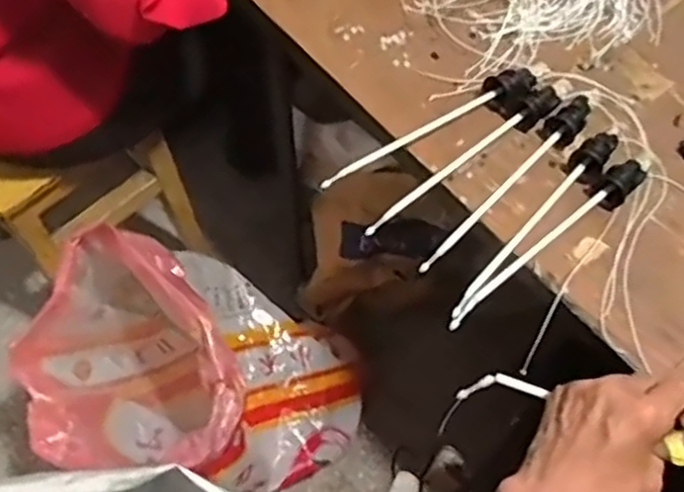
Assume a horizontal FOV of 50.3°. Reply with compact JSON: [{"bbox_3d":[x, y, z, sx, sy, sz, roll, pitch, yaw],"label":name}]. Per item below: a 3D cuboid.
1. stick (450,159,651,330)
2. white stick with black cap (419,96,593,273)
[{"bbox_3d":[0.174,-0.006,0.587,0.239,0.025,0.027,-39,70,-19],"label":"stick"},{"bbox_3d":[0.142,-0.056,0.610,0.028,0.020,0.229,39,68,17],"label":"white stick with black cap"}]

